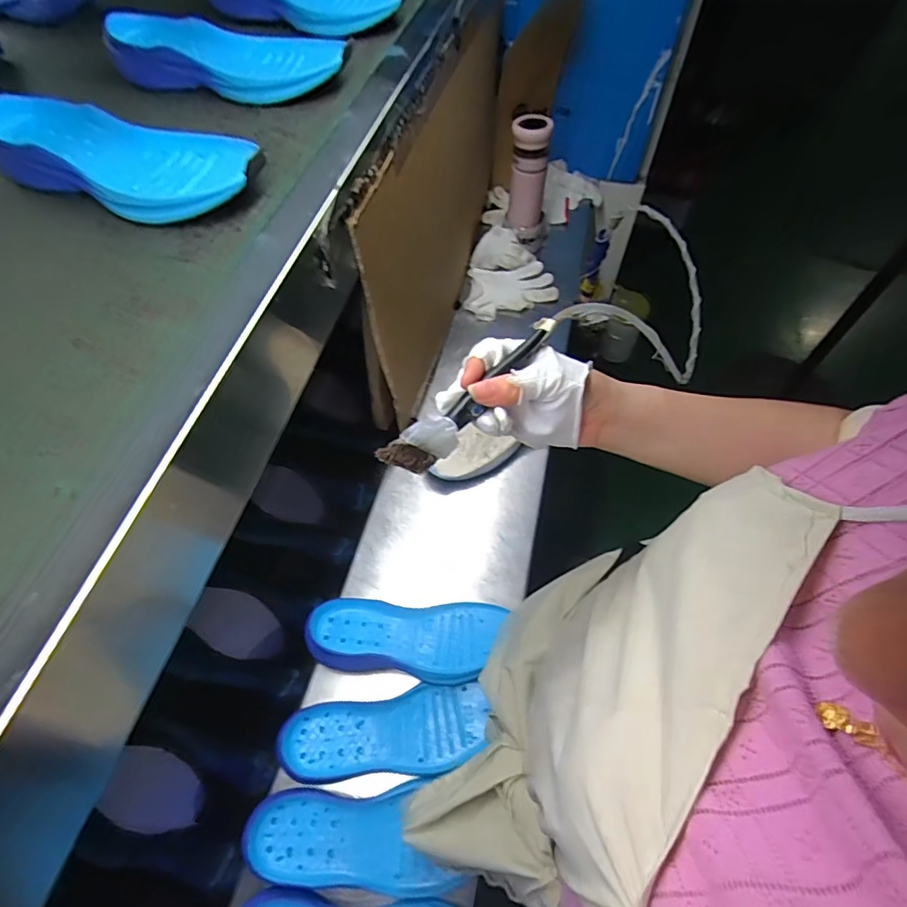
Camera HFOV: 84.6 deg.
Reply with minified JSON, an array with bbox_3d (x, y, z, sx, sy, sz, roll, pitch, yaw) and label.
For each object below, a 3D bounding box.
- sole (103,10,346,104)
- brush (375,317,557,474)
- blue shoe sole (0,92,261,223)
[{"bbox_3d":[-0.226,-0.420,0.522,0.252,0.043,0.118,8,59,7],"label":"sole"},{"bbox_3d":[0.010,-0.036,0.352,0.149,0.037,0.018,-41,34,-17],"label":"brush"},{"bbox_3d":[-0.271,-0.243,0.415,0.251,0.044,0.102,13,60,10],"label":"blue shoe sole"}]

